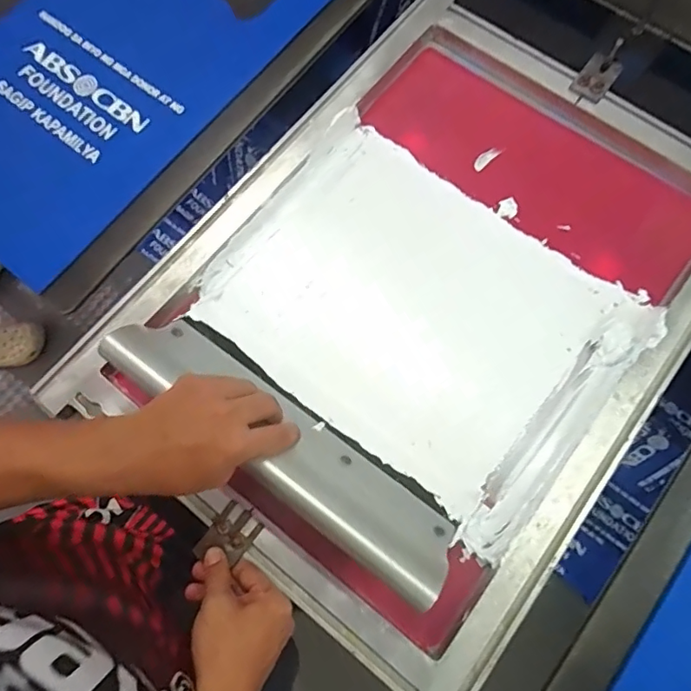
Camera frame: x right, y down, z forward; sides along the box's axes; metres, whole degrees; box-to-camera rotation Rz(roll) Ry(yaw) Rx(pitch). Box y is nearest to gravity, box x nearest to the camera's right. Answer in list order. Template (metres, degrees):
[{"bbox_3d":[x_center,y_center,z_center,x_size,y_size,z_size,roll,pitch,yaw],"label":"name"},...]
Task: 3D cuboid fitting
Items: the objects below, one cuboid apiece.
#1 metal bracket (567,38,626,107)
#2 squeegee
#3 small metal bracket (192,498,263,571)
[{"bbox_3d":[0.292,-0.313,0.593,0.040,0.035,0.073,37,75,6],"label":"metal bracket"},{"bbox_3d":[-0.055,0.087,0.455,0.331,0.136,0.035,36,113,15],"label":"squeegee"},{"bbox_3d":[-0.104,0.171,0.462,0.040,0.008,0.053,33,75,10],"label":"small metal bracket"}]

